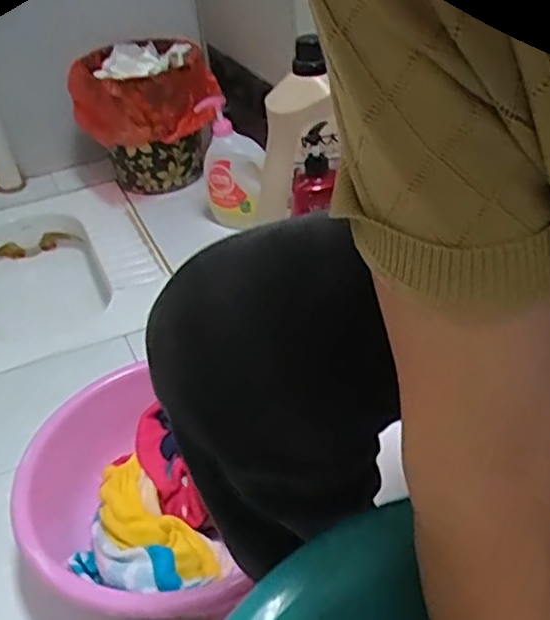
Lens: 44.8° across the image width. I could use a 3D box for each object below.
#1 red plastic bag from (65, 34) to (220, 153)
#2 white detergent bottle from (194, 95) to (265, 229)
[{"bbox_3d":[-0.261,-0.444,1.314,0.258,0.164,0.256,-1,37,6],"label":"red plastic bag"},{"bbox_3d":[-0.087,-0.278,1.214,0.119,0.223,0.079,-10,12,-7],"label":"white detergent bottle"}]

